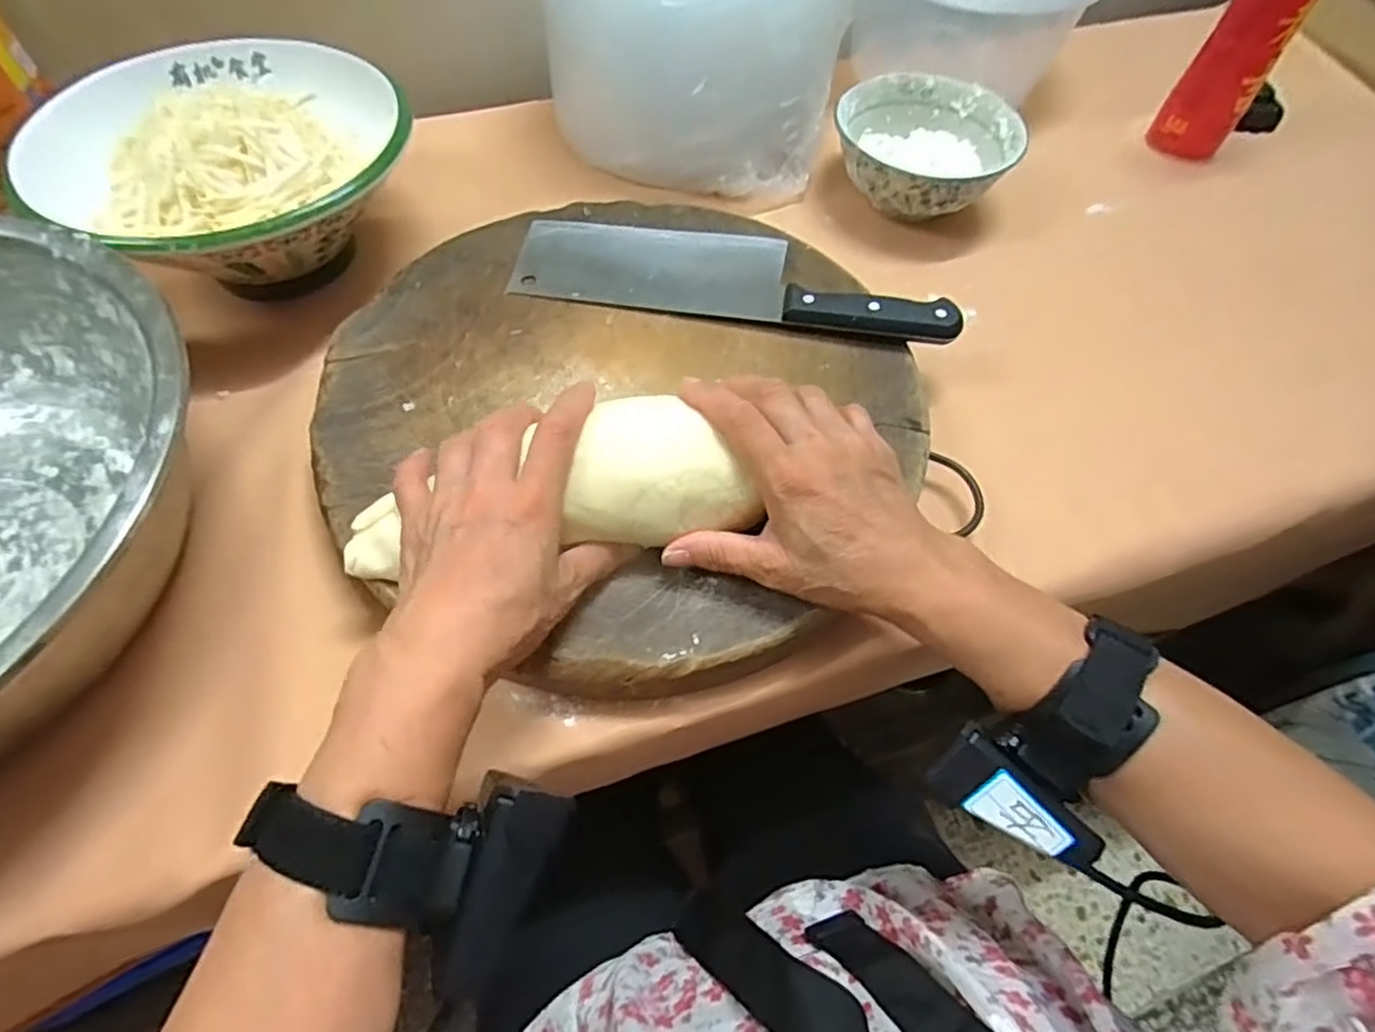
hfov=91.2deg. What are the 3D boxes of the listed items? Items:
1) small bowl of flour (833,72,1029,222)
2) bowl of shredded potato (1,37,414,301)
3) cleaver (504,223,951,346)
[{"bbox_3d":[0.190,-0.293,0.565,0.141,0.077,0.135,1,58,-2],"label":"small bowl of flour"},{"bbox_3d":[-0.308,-0.230,0.477,0.231,0.113,0.224,35,63,17],"label":"bowl of shredded potato"},{"bbox_3d":[0.029,-0.165,0.454,0.289,0.024,0.079,10,58,3],"label":"cleaver"}]

